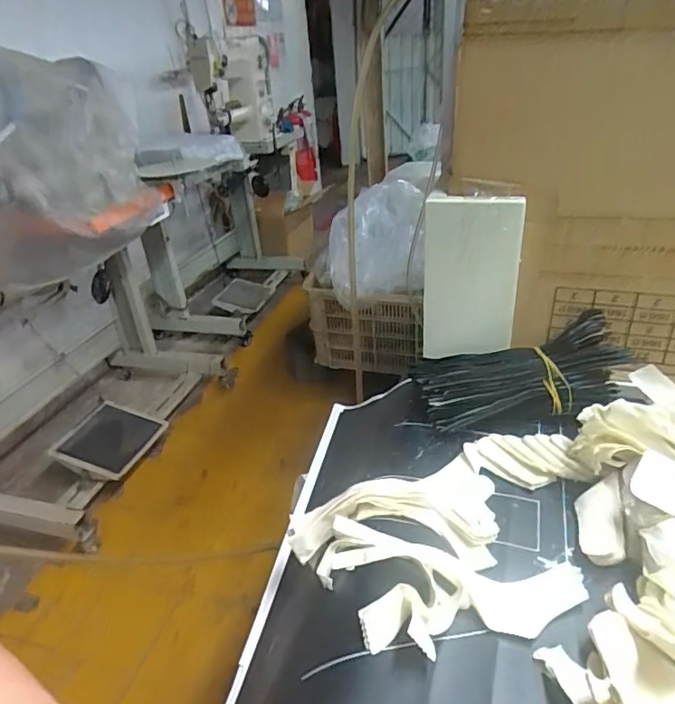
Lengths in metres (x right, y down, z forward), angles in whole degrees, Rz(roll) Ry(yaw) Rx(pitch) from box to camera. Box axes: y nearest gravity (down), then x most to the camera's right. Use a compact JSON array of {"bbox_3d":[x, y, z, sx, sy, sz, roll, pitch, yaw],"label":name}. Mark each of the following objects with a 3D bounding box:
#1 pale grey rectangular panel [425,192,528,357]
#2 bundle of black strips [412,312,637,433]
[{"bbox_3d":[0.149,-0.072,0.595,0.104,0.219,0.017,13,50,23],"label":"pale grey rectangular panel"},{"bbox_3d":[0.180,0.026,0.525,0.203,0.076,0.072,-13,28,17],"label":"bundle of black strips"}]

